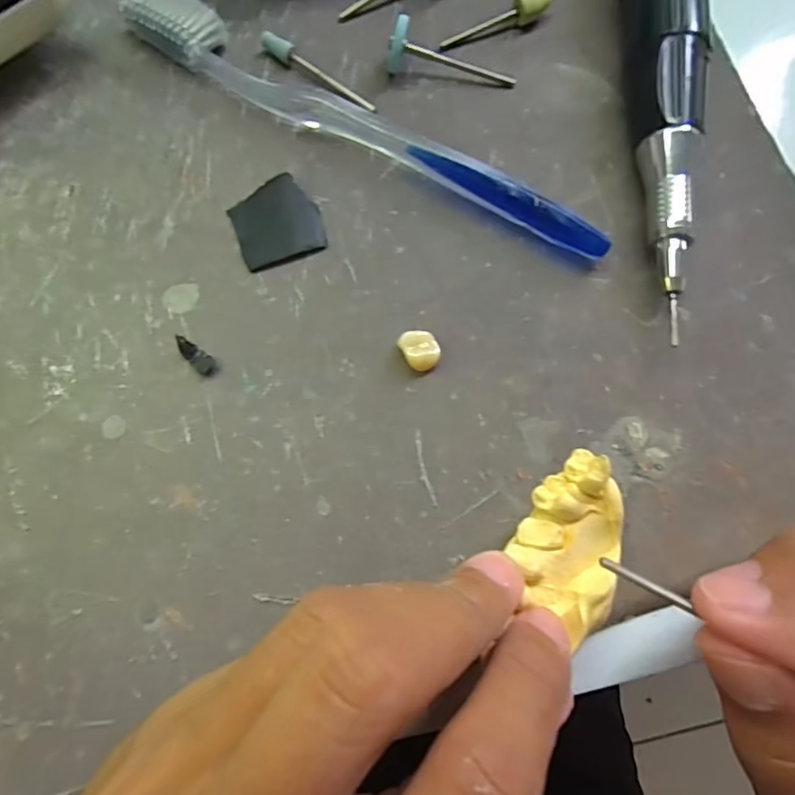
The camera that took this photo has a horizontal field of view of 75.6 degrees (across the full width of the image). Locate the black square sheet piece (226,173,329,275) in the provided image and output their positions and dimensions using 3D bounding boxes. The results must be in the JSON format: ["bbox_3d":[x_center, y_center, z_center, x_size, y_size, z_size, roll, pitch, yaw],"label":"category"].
[{"bbox_3d":[-0.039,-0.058,0.167,0.027,0.004,0.029,-20,76,-7],"label":"black square sheet piece"}]

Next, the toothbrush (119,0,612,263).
[{"bbox_3d":[-0.013,-0.093,0.170,0.182,0.019,0.017,30,75,7],"label":"toothbrush"}]

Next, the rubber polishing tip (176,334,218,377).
[{"bbox_3d":[-0.060,-0.012,0.153,0.014,0.005,0.006,42,77,9],"label":"rubber polishing tip"}]

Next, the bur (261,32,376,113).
[{"bbox_3d":[-0.028,-0.116,0.183,0.049,0.007,0.007,36,76,9],"label":"bur"}]

